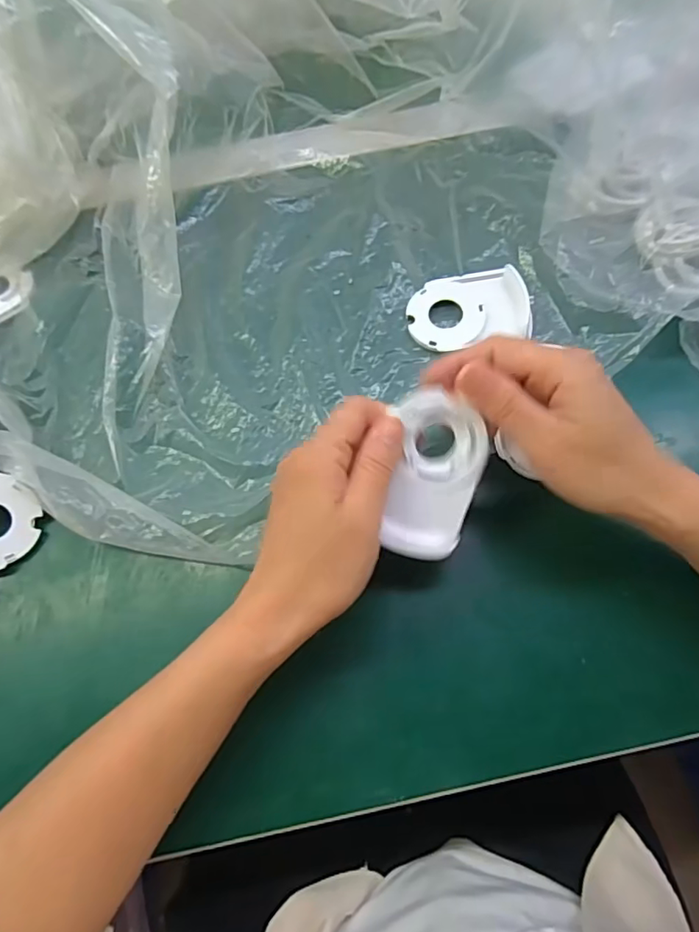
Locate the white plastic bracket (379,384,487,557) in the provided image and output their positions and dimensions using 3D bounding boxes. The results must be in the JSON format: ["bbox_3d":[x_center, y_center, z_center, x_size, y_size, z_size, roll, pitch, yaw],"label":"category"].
[{"bbox_3d":[0.043,0.005,0.281,0.047,0.015,0.083,15,92,-4],"label":"white plastic bracket"}]

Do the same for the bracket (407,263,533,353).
[{"bbox_3d":[0.081,-0.109,0.375,0.079,0.016,0.056,-7,71,0],"label":"bracket"}]

